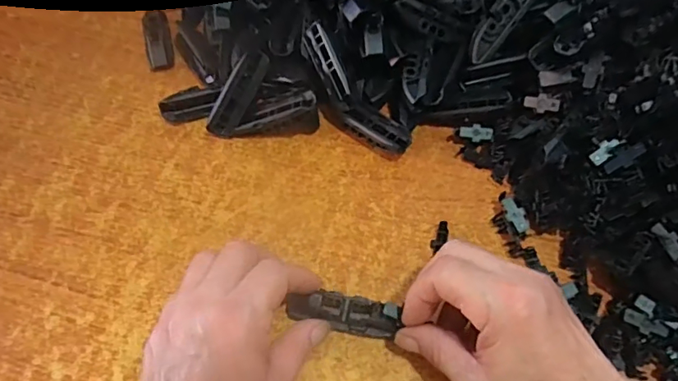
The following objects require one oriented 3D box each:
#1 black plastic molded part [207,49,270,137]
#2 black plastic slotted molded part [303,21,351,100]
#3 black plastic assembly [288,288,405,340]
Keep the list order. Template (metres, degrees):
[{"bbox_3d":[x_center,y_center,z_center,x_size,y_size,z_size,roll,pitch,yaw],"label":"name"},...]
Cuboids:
[{"bbox_3d":[-0.078,-0.075,0.406,0.018,0.016,0.071,32,97,18],"label":"black plastic molded part"},{"bbox_3d":[-0.009,-0.100,0.404,0.015,0.016,0.062,-25,85,-17],"label":"black plastic slotted molded part"},{"bbox_3d":[0.003,0.077,0.330,0.071,0.021,0.019,6,56,15],"label":"black plastic assembly"}]

